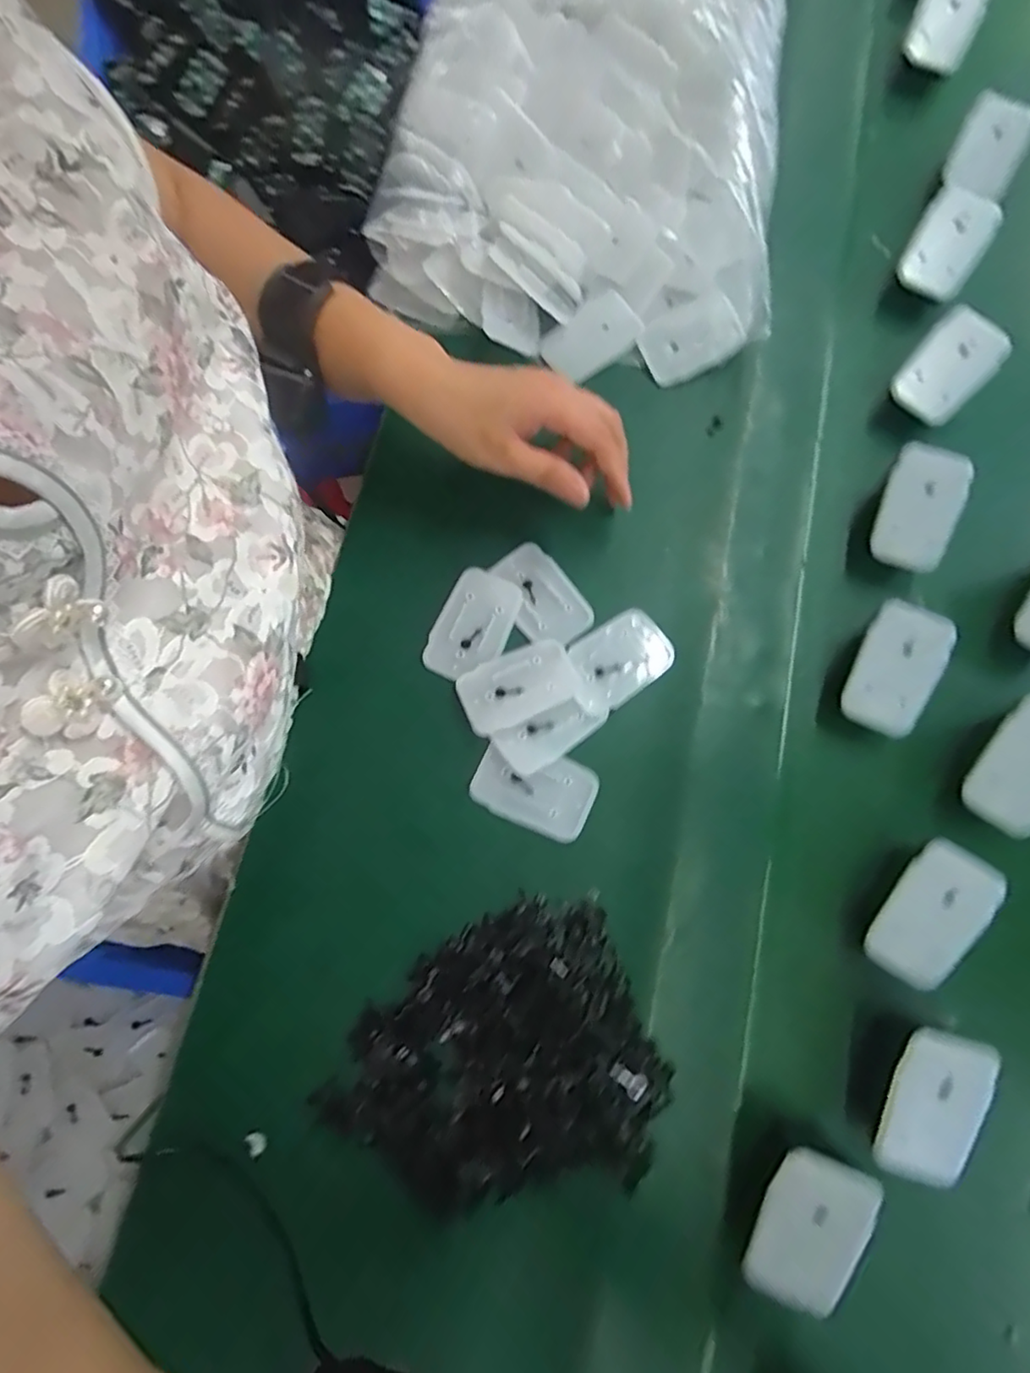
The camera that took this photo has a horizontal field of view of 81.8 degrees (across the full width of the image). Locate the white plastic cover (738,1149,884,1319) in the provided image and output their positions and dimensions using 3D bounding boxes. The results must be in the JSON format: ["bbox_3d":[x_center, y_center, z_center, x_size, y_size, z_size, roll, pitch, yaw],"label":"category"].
[{"bbox_3d":[0.135,0.252,0.274,0.041,0.005,0.069,24,92,20],"label":"white plastic cover"}]

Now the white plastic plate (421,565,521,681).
[{"bbox_3d":[-0.027,-0.038,0.371,0.043,0.007,0.069,27,78,6],"label":"white plastic plate"}]

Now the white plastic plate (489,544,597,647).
[{"bbox_3d":[0.016,-0.057,0.379,0.045,0.007,0.071,-39,80,-6],"label":"white plastic plate"}]

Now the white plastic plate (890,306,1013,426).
[{"bbox_3d":[0.292,-0.215,0.402,0.049,0.013,0.064,46,114,11],"label":"white plastic plate"}]

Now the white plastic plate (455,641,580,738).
[{"bbox_3d":[0.002,0.000,0.361,0.070,0.005,0.042,-26,78,-6],"label":"white plastic plate"}]

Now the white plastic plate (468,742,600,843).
[{"bbox_3d":[0.011,0.060,0.352,0.070,0.006,0.045,22,78,5],"label":"white plastic plate"}]

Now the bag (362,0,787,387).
[{"bbox_3d":[0.048,-0.394,0.430,0.273,0.085,0.314,9,77,2],"label":"bag"}]

